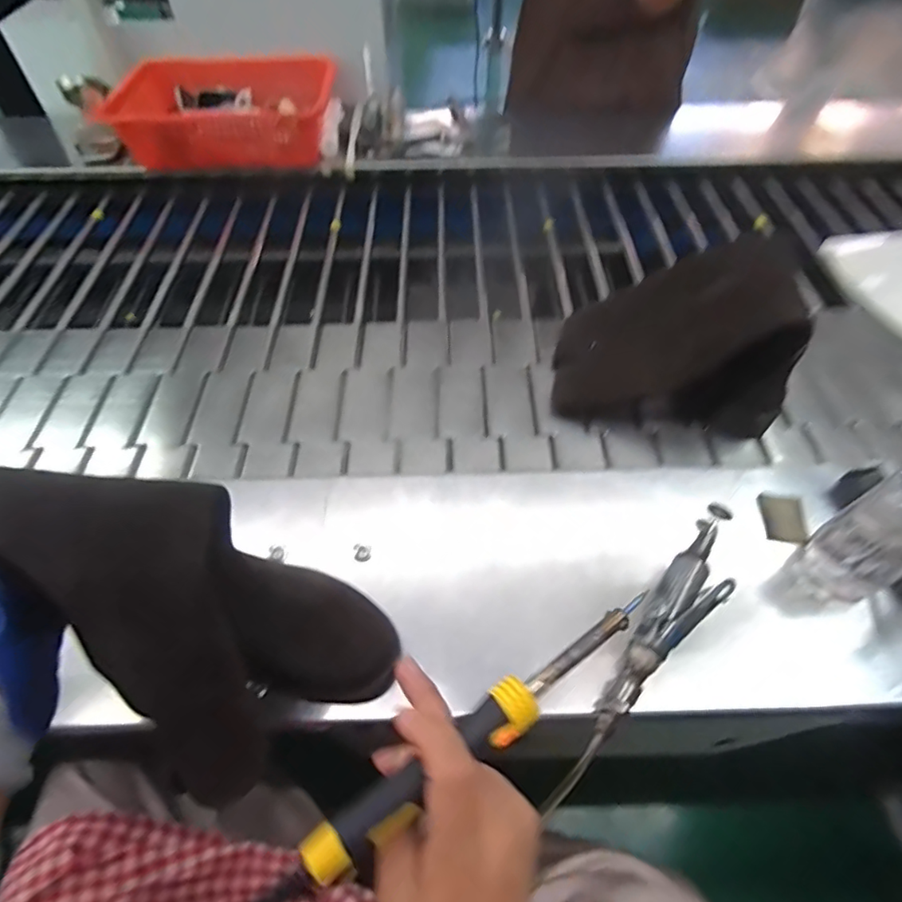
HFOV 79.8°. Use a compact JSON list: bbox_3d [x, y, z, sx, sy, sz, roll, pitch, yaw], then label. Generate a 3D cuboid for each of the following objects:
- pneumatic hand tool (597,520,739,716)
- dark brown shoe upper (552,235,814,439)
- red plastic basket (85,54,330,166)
[{"bbox_3d":[0.204,0.140,0.480,0.052,0.034,0.240,33,64,22],"label":"pneumatic hand tool"},{"bbox_3d":[0.274,-0.153,0.669,0.257,0.179,0.173,8,53,9],"label":"dark brown shoe upper"},{"bbox_3d":[-0.458,-0.701,1.110,0.455,0.110,0.318,4,57,6],"label":"red plastic basket"}]

